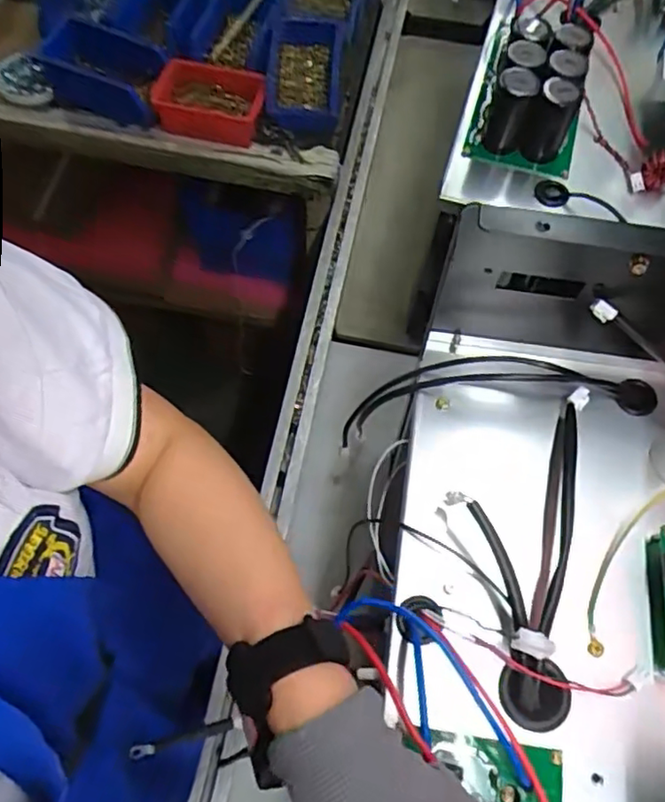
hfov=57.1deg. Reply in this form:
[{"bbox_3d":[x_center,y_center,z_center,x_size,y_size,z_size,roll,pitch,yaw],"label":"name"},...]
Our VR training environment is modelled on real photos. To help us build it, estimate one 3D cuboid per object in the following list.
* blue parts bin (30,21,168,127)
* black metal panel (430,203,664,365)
[{"bbox_3d":[-0.319,-0.459,0.852,0.167,0.058,0.114,16,65,5],"label":"blue parts bin"},{"bbox_3d":[0.208,-0.063,0.387,0.269,0.149,0.031,12,75,2],"label":"black metal panel"}]

